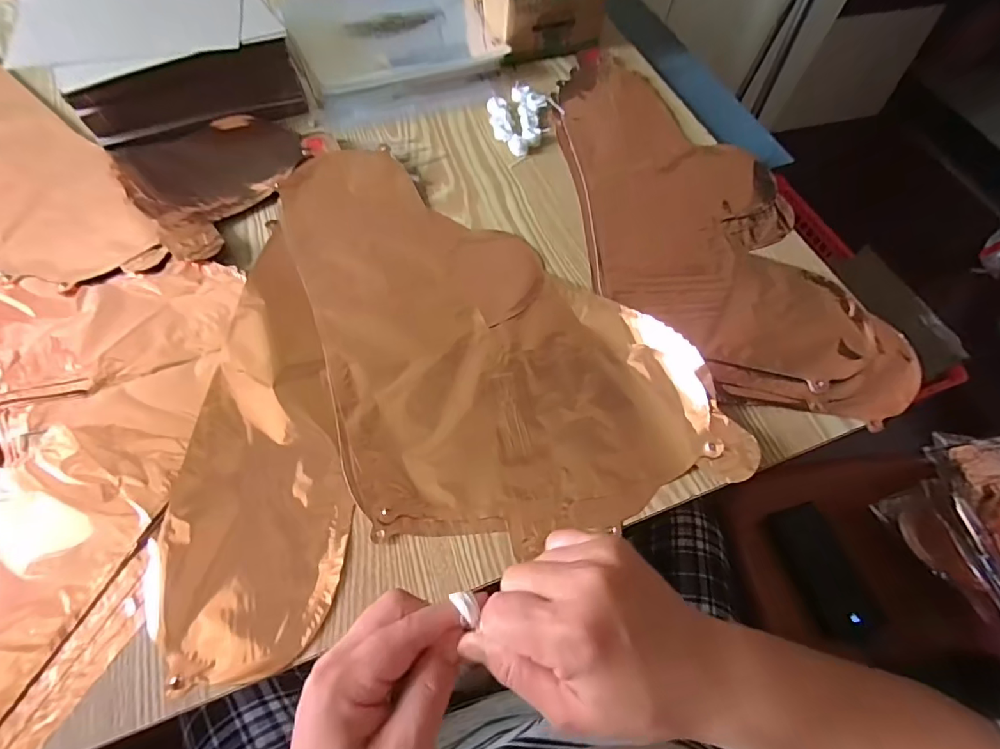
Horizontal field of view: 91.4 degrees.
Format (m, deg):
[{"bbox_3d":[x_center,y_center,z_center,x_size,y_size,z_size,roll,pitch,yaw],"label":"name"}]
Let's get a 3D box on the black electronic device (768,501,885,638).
[{"bbox_3d":[0.416,0.248,0.629,0.067,0.018,0.154,-9,63,-8],"label":"black electronic device"}]

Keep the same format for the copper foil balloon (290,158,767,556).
[{"bbox_3d":[-0.017,-0.061,0.397,0.259,0.024,0.383,-17,64,-12],"label":"copper foil balloon"}]

